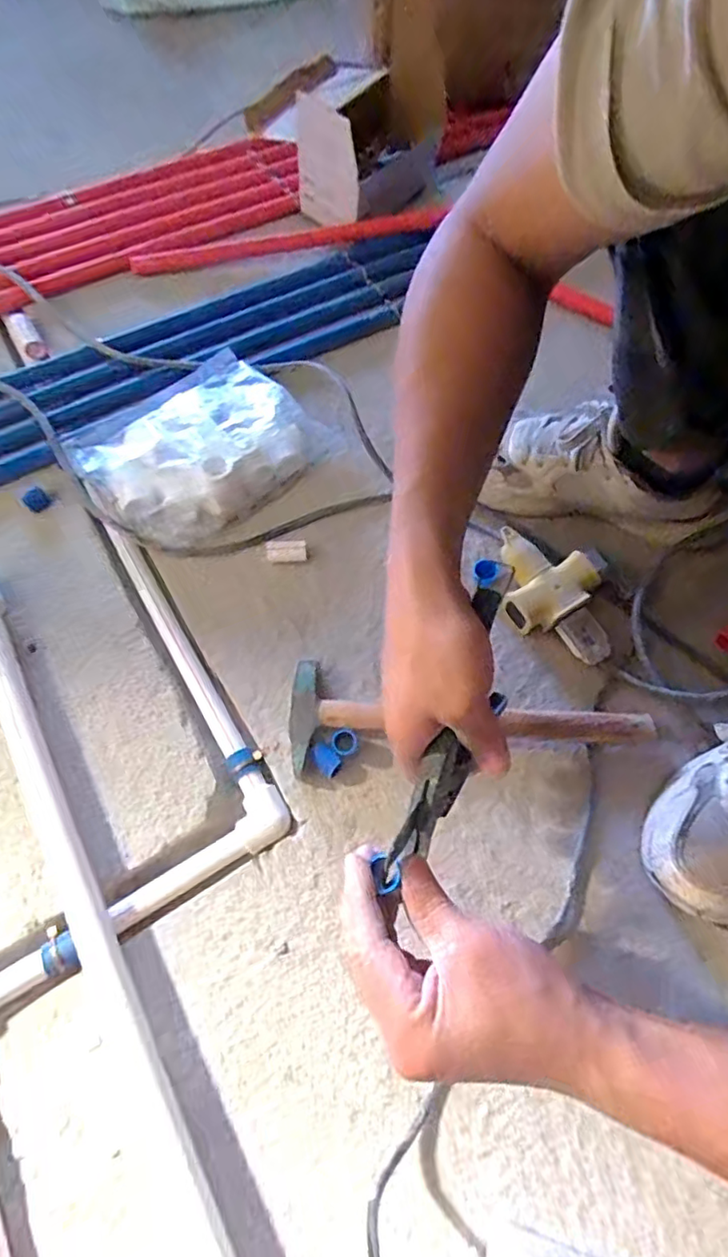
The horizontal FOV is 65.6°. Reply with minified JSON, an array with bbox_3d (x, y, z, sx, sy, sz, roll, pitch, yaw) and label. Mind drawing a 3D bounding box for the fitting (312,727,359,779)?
[{"bbox_3d":[-0.025,0.103,0.480,0.027,0.022,0.040,41,72,15],"label":"fitting"}]

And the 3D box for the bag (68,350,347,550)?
[{"bbox_3d":[-0.168,-0.194,0.585,0.237,0.054,0.181,-35,71,-15],"label":"bag"}]

